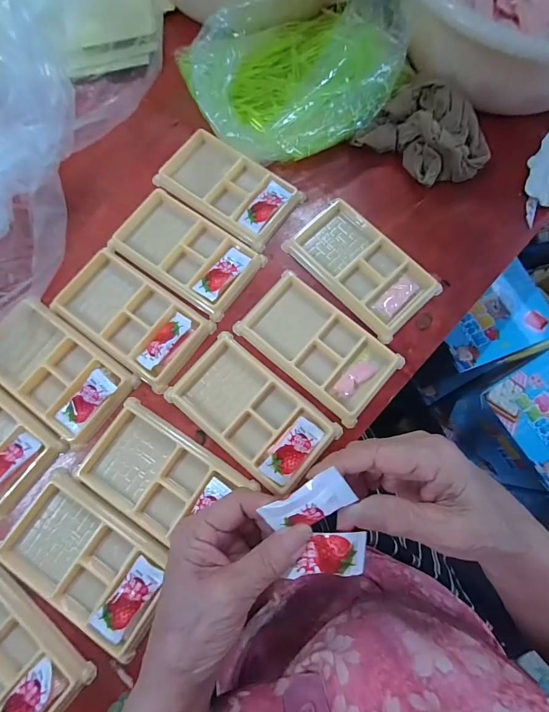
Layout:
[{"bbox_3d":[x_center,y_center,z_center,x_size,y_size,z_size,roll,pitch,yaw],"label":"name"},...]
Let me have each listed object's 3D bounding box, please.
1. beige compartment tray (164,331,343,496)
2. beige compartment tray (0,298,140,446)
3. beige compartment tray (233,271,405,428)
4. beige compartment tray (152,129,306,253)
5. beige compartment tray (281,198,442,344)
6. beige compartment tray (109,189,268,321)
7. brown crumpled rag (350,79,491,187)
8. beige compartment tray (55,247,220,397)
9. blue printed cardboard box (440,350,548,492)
[{"bbox_3d":[-0.019,0.049,0.306,0.134,0.022,0.076,40,79,8],"label":"beige compartment tray"},{"bbox_3d":[-0.195,0.012,0.307,0.128,0.011,0.076,38,79,8],"label":"beige compartment tray"},{"bbox_3d":[0.040,-0.011,0.316,0.138,0.010,0.075,41,80,9],"label":"beige compartment tray"},{"bbox_3d":[-0.045,-0.172,0.355,0.133,0.013,0.080,37,79,8],"label":"beige compartment tray"},{"bbox_3d":[0.083,-0.086,0.335,0.075,0.011,0.135,-42,80,-10],"label":"beige compartment tray"},{"bbox_3d":[-0.085,-0.102,0.338,0.132,0.012,0.080,35,79,7],"label":"beige compartment tray"},{"bbox_3d":[0.157,-0.221,0.349,0.113,0.048,0.090,38,79,8],"label":"brown crumpled rag"},{"bbox_3d":[-0.131,-0.039,0.321,0.134,0.011,0.077,35,79,8],"label":"beige compartment tray"},{"bbox_3d":[0.377,0.087,0.520,0.166,0.130,0.144,-31,79,-7],"label":"blue printed cardboard box"}]

